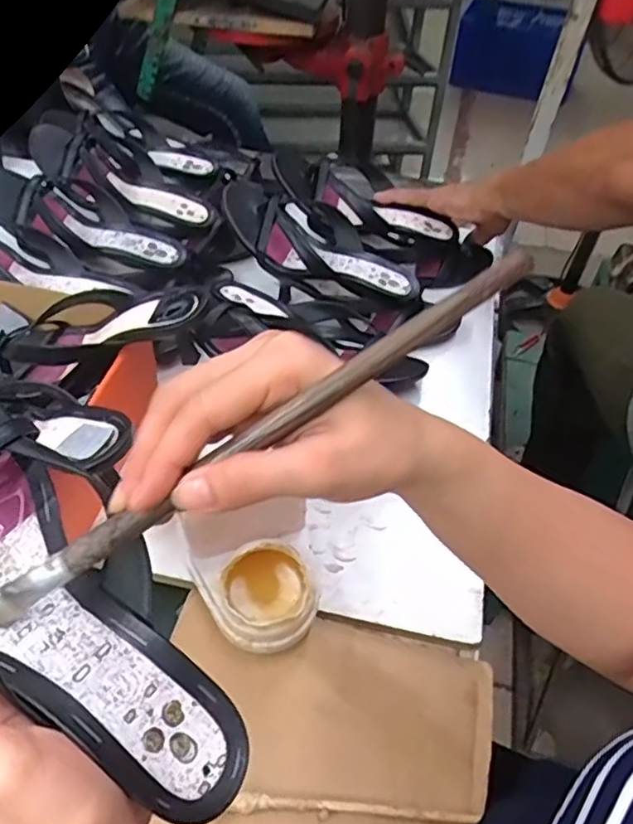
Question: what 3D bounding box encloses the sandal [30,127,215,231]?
[{"bbox_3d":[-0.238,-0.282,0.773,0.238,0.052,0.106,26,52,-4],"label":"sandal"}]

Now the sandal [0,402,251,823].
[{"bbox_3d":[-0.119,0.075,0.279,0.236,0.055,0.095,46,60,6],"label":"sandal"}]

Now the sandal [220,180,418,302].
[{"bbox_3d":[0.004,-0.182,0.706,0.234,0.059,0.106,28,53,4],"label":"sandal"}]

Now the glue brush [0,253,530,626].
[{"bbox_3d":[-0.030,0.017,0.251,0.256,0.019,0.012,-34,53,9],"label":"glue brush"}]

